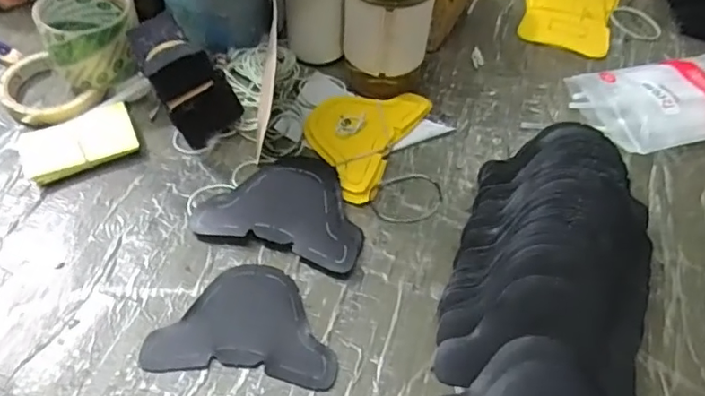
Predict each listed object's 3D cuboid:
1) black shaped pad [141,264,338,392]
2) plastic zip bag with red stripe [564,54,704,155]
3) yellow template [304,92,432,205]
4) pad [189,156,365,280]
[{"bbox_3d":[-0.076,0.089,0.413,0.131,0.004,0.087,6,53,2],"label":"black shaped pad"},{"bbox_3d":[0.323,-0.100,0.567,0.186,0.024,0.112,-10,54,-9],"label":"plastic zip bag with red stripe"},{"bbox_3d":[0.002,-0.062,0.528,0.095,0.012,0.137,23,59,18],"label":"yellow template"},{"bbox_3d":[-0.053,0.003,0.475,0.135,0.012,0.102,14,54,8],"label":"pad"}]

